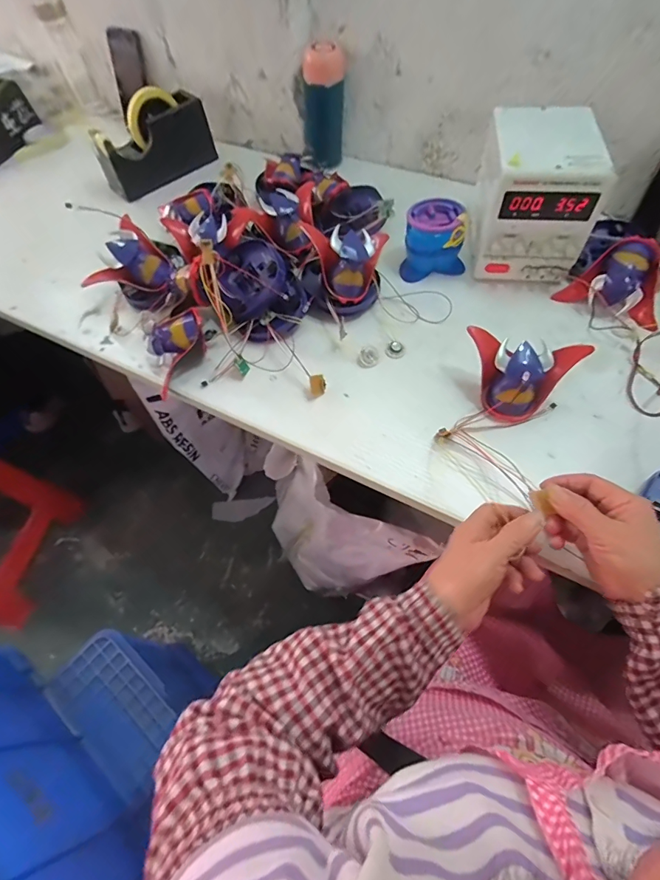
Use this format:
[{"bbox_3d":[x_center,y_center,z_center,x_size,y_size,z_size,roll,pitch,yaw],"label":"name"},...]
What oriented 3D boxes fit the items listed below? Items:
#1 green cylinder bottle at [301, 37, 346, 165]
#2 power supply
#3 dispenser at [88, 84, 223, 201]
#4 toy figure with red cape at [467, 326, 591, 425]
[{"bbox_3d":[-0.010,-0.567,0.727,0.072,0.160,0.051,-1,59,2],"label":"green cylinder bottle"},{"bbox_3d":[0.276,-0.331,0.585,0.128,0.153,0.162,5,60,5],"label":"power supply"},{"bbox_3d":[-0.308,-0.526,0.754,0.201,0.113,0.054,-38,65,-18],"label":"dispenser"},{"bbox_3d":[0.219,-0.070,0.489,0.120,0.065,0.079,9,60,8],"label":"toy figure with red cape"}]

